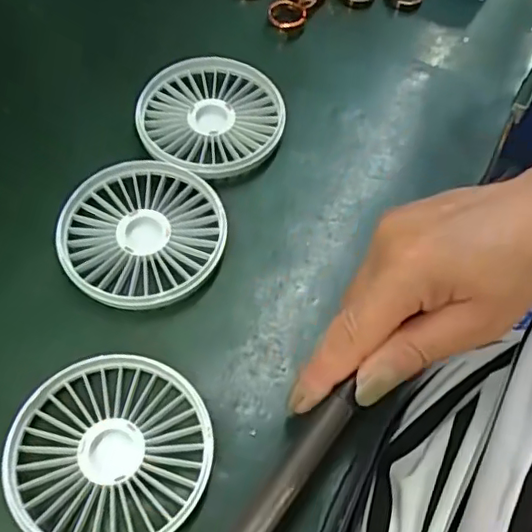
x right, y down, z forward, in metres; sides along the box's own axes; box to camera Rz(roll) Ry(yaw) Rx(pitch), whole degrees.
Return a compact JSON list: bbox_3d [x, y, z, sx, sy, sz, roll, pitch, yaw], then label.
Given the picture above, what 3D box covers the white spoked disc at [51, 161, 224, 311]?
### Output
[{"bbox_3d":[-0.068,-0.018,0.321,0.086,0.013,0.086,1,61,-2],"label":"white spoked disc"}]

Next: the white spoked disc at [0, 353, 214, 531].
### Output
[{"bbox_3d":[-0.069,0.083,0.265,0.086,0.014,0.088,1,61,-2],"label":"white spoked disc"}]

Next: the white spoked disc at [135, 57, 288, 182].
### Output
[{"bbox_3d":[-0.035,-0.089,0.360,0.086,0.018,0.085,1,61,-2],"label":"white spoked disc"}]

